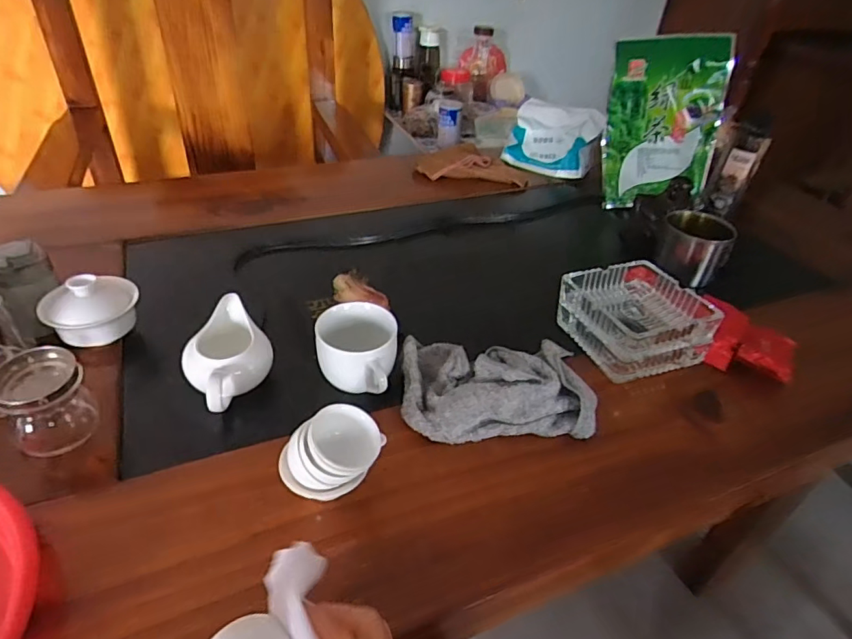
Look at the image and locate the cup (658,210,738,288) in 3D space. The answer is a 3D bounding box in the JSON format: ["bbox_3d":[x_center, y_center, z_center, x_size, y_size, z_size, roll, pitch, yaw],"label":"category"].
[{"bbox_3d":[0.363,-0.098,0.707,0.083,0.083,0.078,3,39,-2],"label":"cup"}]

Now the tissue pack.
[{"bbox_3d":[0.229,-0.331,0.948,0.163,0.102,0.084,16,40,14],"label":"tissue pack"}]

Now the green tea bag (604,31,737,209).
[{"bbox_3d":[0.378,-0.311,0.823,0.171,0.240,0.050,1,25,12],"label":"green tea bag"}]

